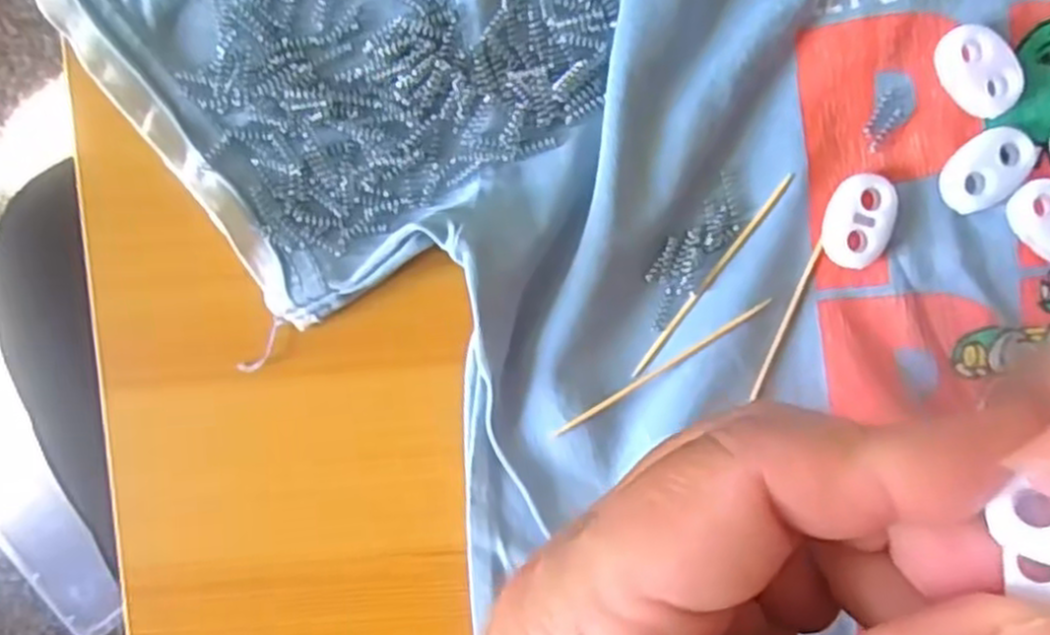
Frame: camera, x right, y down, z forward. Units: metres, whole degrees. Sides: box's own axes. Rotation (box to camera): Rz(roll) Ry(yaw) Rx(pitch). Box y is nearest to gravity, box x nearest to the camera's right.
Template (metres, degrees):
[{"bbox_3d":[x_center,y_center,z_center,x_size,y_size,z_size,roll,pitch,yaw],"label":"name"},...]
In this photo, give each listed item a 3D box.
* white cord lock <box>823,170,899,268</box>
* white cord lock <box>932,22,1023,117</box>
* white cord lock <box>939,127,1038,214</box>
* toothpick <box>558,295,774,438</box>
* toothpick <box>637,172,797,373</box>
[{"bbox_3d":[0.079,-0.023,0.187,0.015,0.006,0.022,20,95,2],"label":"white cord lock"},{"bbox_3d":[0.105,-0.057,0.182,0.014,0.007,0.022,-31,91,5],"label":"white cord lock"},{"bbox_3d":[0.108,-0.035,0.184,0.021,0.006,0.014,-45,90,5],"label":"white cord lock"},{"bbox_3d":[0.033,0.012,0.190,0.059,0.004,0.004,-33,91,5],"label":"toothpick"},{"bbox_3d":[0.045,-0.010,0.191,0.004,0.004,0.060,37,95,1],"label":"toothpick"}]

